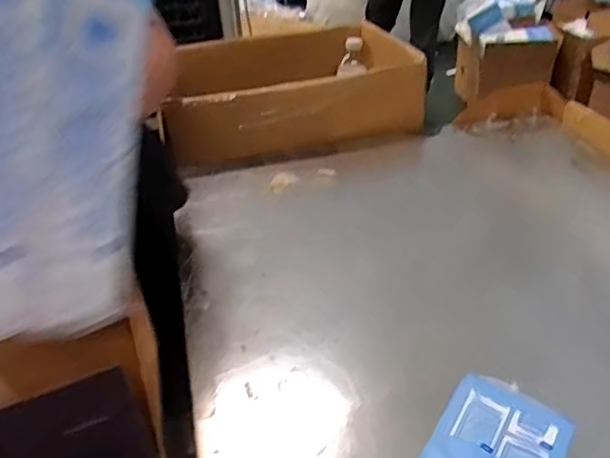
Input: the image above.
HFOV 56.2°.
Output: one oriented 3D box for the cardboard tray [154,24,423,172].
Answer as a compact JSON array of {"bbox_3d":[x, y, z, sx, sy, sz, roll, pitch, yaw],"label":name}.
[{"bbox_3d":[-0.033,-0.286,1.156,0.474,0.129,0.293,-10,34,-8],"label":"cardboard tray"}]

